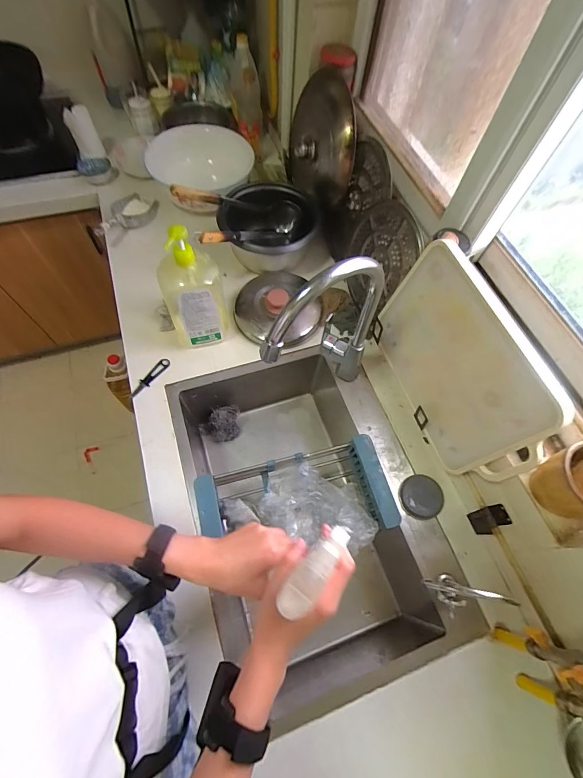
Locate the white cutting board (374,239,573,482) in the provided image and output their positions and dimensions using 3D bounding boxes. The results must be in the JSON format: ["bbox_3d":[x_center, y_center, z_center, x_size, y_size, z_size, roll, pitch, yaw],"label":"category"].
[{"bbox_3d":[0.289,-0.038,0.643,0.017,0.276,0.391,-11,65,-23],"label":"white cutting board"}]

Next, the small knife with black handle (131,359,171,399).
[{"bbox_3d":[-0.319,-0.024,0.798,0.025,0.010,0.117,33,66,12],"label":"small knife with black handle"}]

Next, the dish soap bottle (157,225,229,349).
[{"bbox_3d":[-0.205,-0.206,0.734,0.118,0.296,0.091,-11,64,-9],"label":"dish soap bottle"}]

